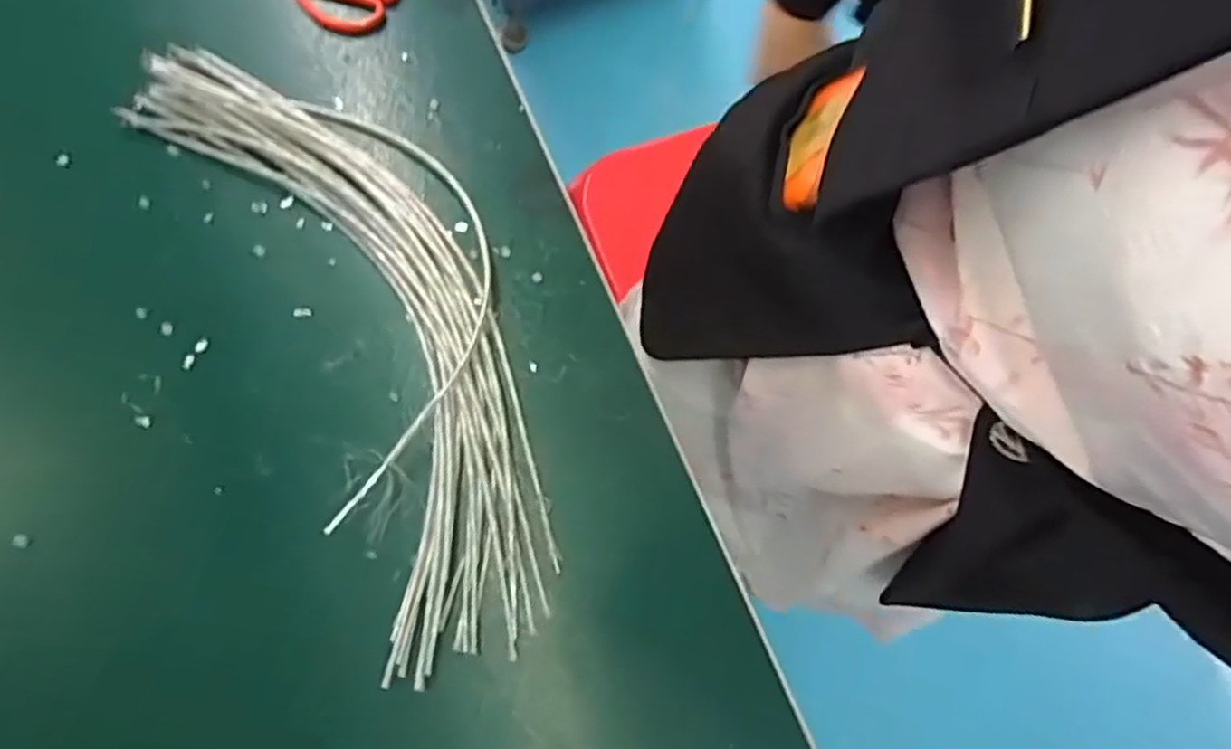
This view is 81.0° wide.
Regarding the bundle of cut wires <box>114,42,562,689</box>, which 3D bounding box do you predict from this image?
[{"bbox_3d":[-0.154,-0.051,0.454,0.159,0.028,0.445,-29,72,-12],"label":"bundle of cut wires"}]

